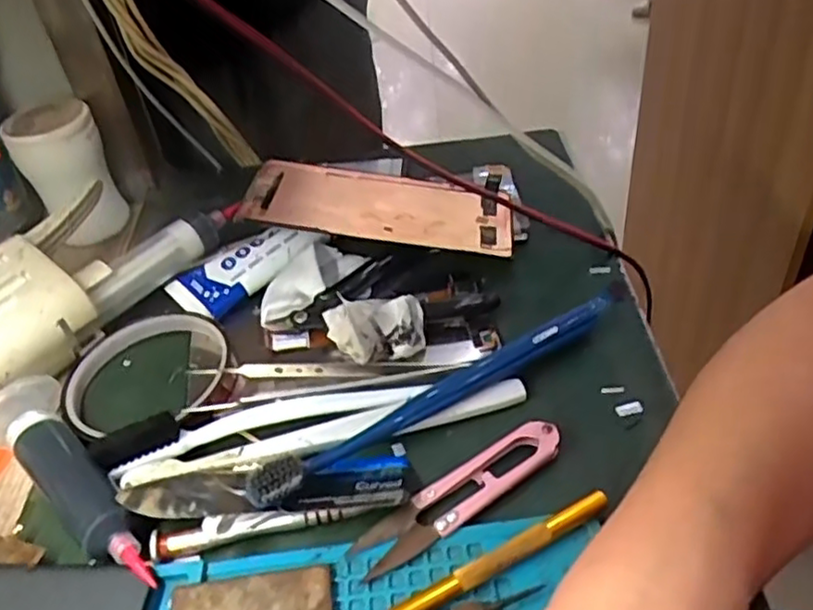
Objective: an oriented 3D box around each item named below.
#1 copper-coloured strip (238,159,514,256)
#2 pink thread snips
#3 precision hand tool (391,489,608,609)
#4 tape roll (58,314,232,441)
[{"bbox_3d":[-0.017,-0.063,0.430,0.162,0.006,0.075,8,41,1],"label":"copper-coloured strip"},{"bbox_3d":[0.023,0.078,0.290,0.097,0.008,0.022,-25,45,-19],"label":"pink thread snips"},{"bbox_3d":[0.028,0.100,0.262,0.113,0.012,0.008,-22,44,-16],"label":"precision hand tool"},{"bbox_3d":[-0.136,0.031,0.364,0.084,0.015,0.078,-4,42,4],"label":"tape roll"}]

